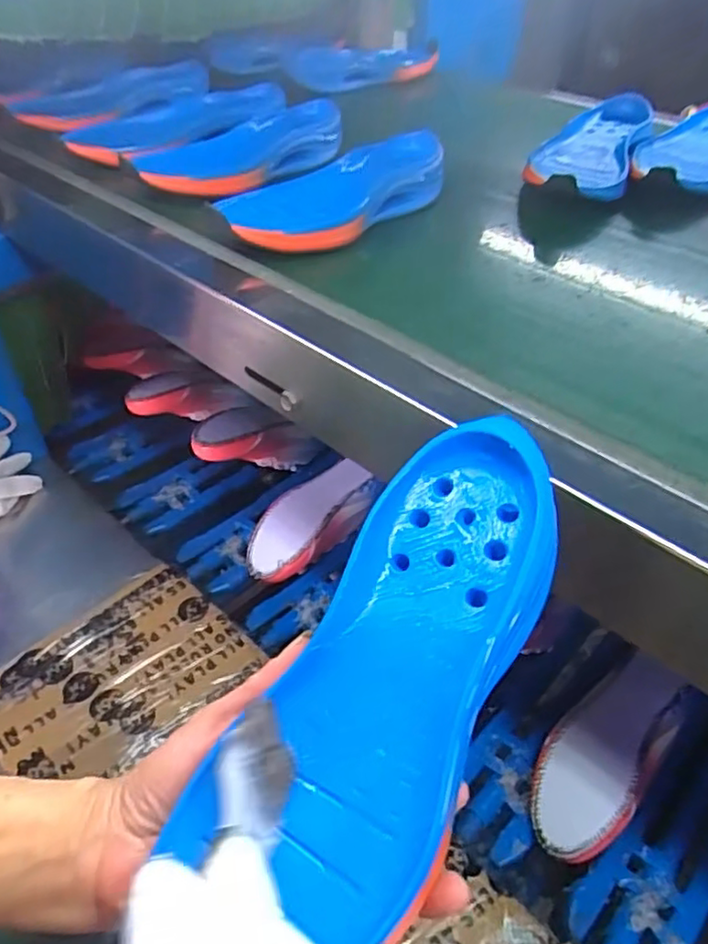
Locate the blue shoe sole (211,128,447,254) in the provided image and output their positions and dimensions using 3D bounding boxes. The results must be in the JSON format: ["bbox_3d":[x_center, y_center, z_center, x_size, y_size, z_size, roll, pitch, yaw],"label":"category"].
[{"bbox_3d":[-0.008,-0.240,0.572,0.239,0.047,0.096,-26,48,-27],"label":"blue shoe sole"}]

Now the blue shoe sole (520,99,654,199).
[{"bbox_3d":[0.243,-0.333,0.667,0.090,0.044,0.234,18,44,18],"label":"blue shoe sole"}]

